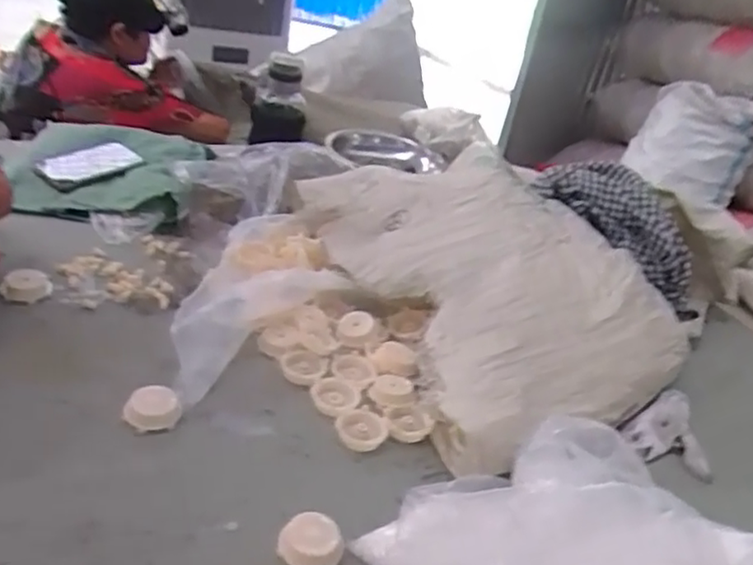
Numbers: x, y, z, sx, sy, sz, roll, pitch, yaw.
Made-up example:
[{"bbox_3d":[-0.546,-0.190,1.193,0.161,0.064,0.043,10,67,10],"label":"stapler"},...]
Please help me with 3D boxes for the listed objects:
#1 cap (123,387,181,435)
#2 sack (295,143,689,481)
[{"bbox_3d":[-0.226,0.126,0.651,0.049,0.023,0.046,9,29,-5],"label":"cap"},{"bbox_3d":[0.149,-0.017,0.875,0.363,0.142,0.503,-5,33,-29],"label":"sack"}]

